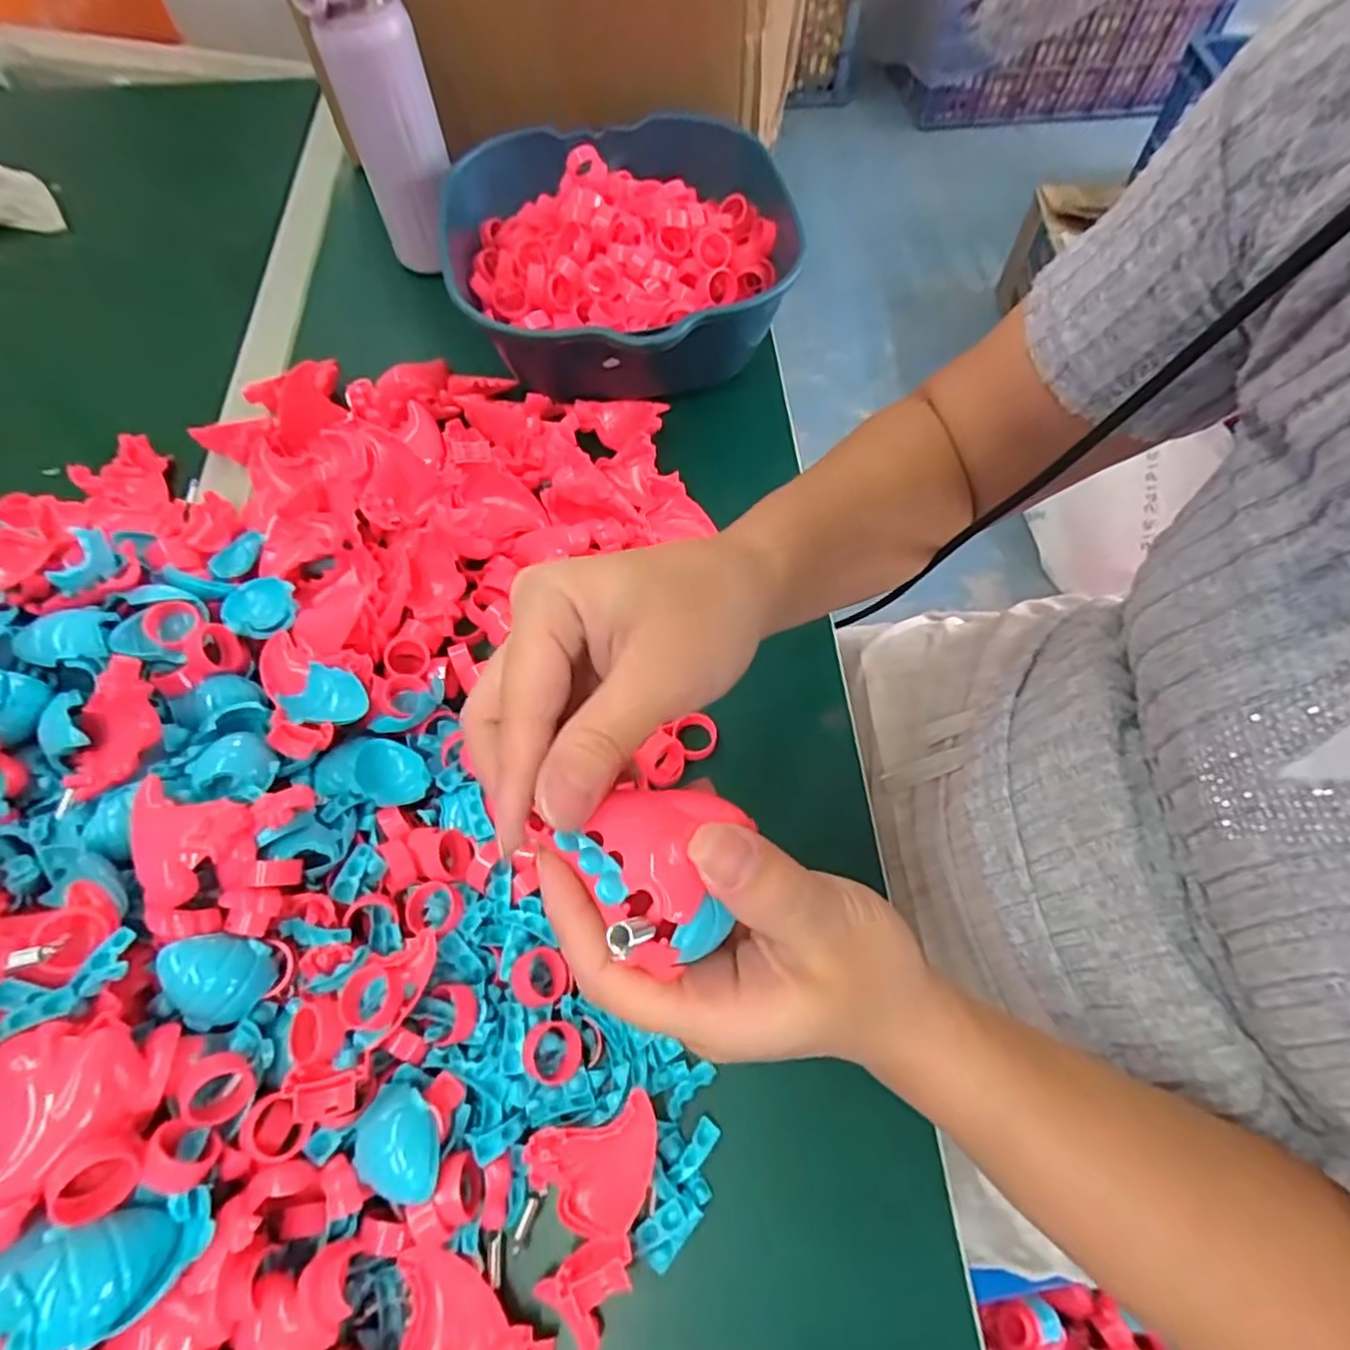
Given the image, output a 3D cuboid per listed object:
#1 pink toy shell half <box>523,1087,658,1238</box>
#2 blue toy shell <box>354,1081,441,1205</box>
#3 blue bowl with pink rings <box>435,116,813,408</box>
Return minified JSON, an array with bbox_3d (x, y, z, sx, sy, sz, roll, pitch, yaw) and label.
[{"bbox_3d":[-0.033,0.217,0.305,0.058,0.023,0.046,-18,64,-9],"label":"pink toy shell half"},{"bbox_3d":[-0.117,0.197,0.293,0.034,0.013,0.042,-9,63,-5],"label":"blue toy shell"},{"bbox_3d":[-0.031,-0.315,0.529,0.263,0.082,0.264,0,63,0],"label":"blue bowl with pink rings"}]

